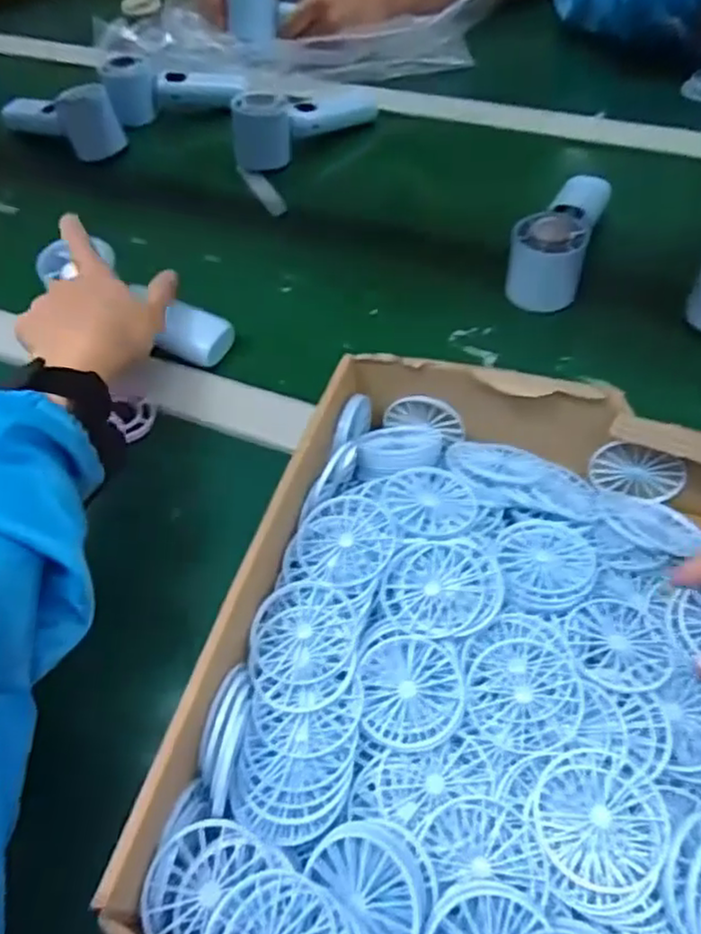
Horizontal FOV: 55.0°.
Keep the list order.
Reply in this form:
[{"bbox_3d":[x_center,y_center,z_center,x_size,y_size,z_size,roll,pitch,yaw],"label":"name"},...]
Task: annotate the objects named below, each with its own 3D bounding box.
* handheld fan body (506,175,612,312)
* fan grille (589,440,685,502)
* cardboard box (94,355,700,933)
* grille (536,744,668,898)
[{"bbox_3d":[0.169,-0.192,0.541,0.058,0.050,0.163,17,58,17],"label":"handheld fan body"},{"bbox_3d":[0.166,0.003,0.389,0.049,0.040,0.011,18,59,17],"label":"fan grille"},{"bbox_3d":[0.112,0.112,0.294,0.339,0.075,0.321,14,56,10],"label":"cardboard box"},{"bbox_3d":[0.101,0.142,0.274,0.049,0.013,0.054,21,59,19],"label":"grille"}]

